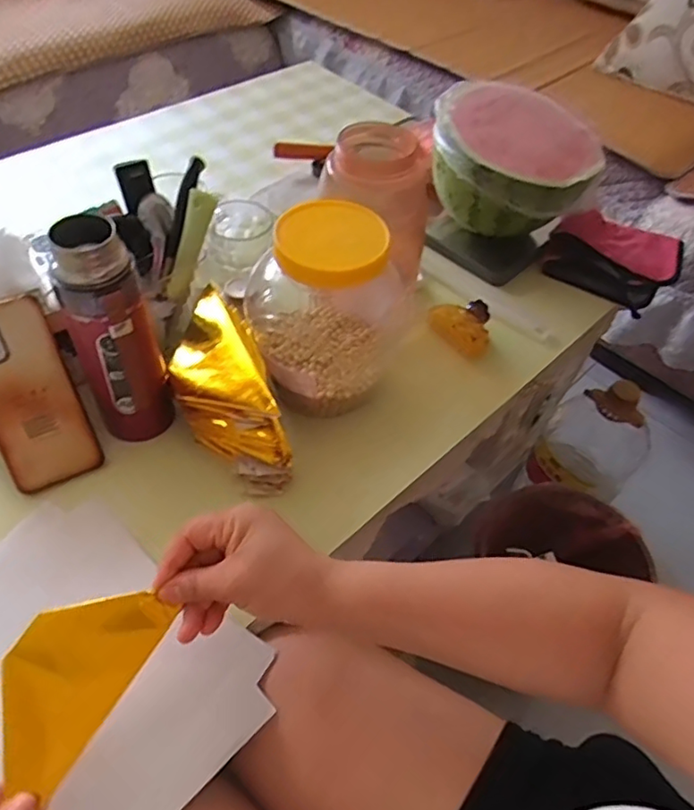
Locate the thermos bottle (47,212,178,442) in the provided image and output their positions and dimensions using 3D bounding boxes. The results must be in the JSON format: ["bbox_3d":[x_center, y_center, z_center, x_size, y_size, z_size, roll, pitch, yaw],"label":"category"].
[{"bbox_3d":[-0.190,-0.045,0.503,0.065,0.223,0.057,-19,55,-20],"label":"thermos bottle"}]

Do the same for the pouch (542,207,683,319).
[{"bbox_3d":[0.352,-0.197,0.784,0.158,0.042,0.145,33,55,19],"label":"pouch"}]

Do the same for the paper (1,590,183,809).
[{"bbox_3d":[-0.181,0.175,0.389,0.074,0.011,0.125,39,69,-11],"label":"paper"}]

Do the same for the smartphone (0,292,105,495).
[{"bbox_3d":[-0.281,-0.010,0.523,0.077,0.010,0.165,-23,101,-23],"label":"smartphone"}]

